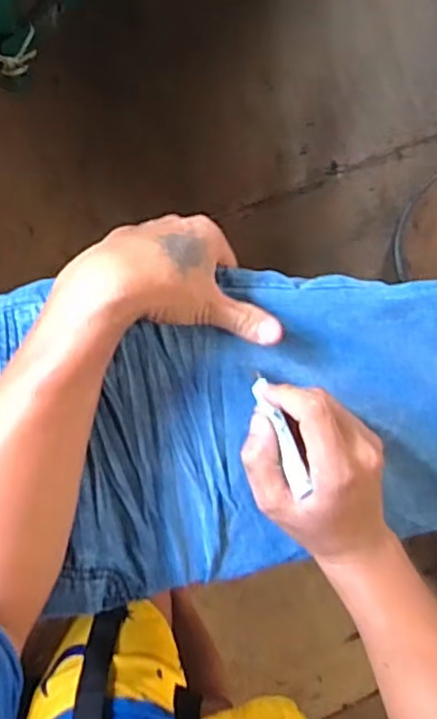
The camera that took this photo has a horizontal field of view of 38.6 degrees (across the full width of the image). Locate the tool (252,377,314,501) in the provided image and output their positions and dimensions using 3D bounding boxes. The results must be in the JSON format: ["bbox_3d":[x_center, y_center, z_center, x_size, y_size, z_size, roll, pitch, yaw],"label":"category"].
[{"bbox_3d":[0.042,0.051,0.423,0.010,0.012,0.084,-21,68,-7],"label":"tool"}]

